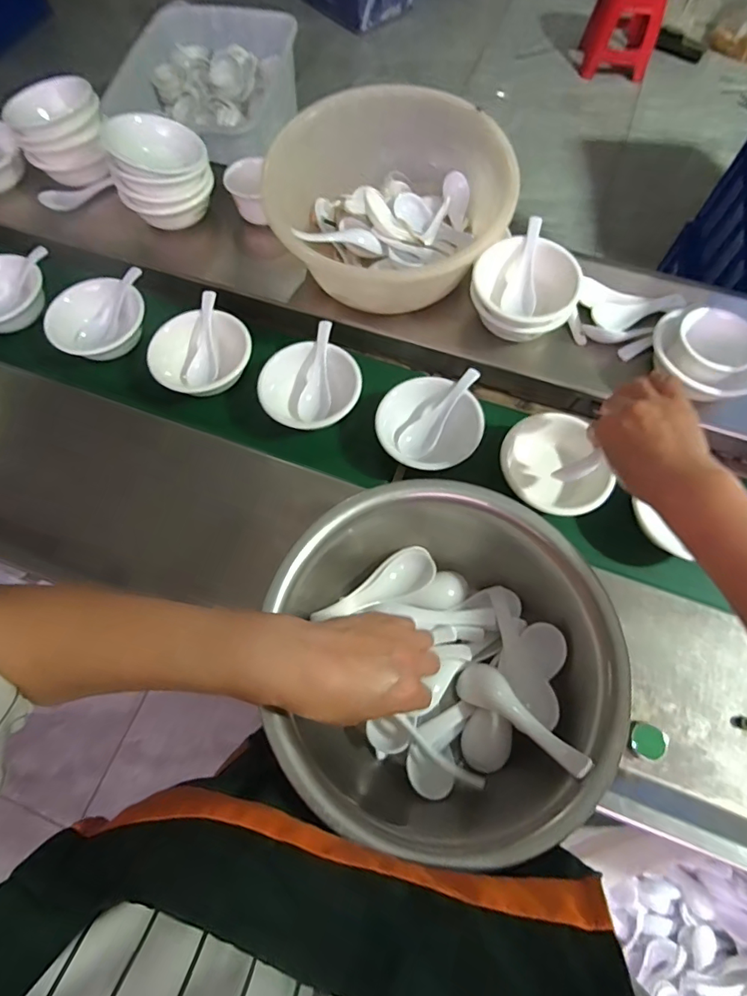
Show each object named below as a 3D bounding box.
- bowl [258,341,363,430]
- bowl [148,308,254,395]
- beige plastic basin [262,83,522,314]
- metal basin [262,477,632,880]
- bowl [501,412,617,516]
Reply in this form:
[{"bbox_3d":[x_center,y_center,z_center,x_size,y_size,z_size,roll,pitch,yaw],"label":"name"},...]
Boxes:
[{"bbox_3d":[-0.070,-0.124,0.549,0.112,0.043,0.097,8,67,4],"label":"bowl"},{"bbox_3d":[-0.201,-0.166,0.573,0.117,0.048,0.106,2,66,1],"label":"bowl"},{"bbox_3d":[0.021,-0.337,0.546,0.228,0.119,0.226,0,66,0],"label":"beige plastic basin"},{"bbox_3d":[0.046,0.120,0.369,0.231,0.112,0.243,0,66,0],"label":"metal basin"},{"bbox_3d":[0.190,-0.030,0.505,0.108,0.043,0.108,0,66,0],"label":"bowl"}]

